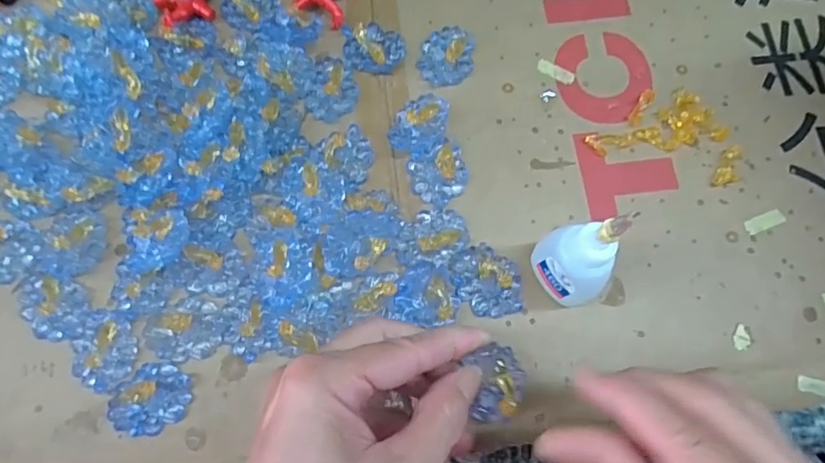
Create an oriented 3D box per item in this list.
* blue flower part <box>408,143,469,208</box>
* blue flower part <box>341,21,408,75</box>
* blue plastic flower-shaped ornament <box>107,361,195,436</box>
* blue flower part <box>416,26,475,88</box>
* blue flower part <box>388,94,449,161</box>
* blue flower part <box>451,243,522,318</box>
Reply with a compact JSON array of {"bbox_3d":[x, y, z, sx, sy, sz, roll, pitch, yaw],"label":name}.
[{"bbox_3d":[0.015,-0.029,0.280,0.030,0.007,0.029,-26,76,-6],"label":"blue flower part"},{"bbox_3d":[-0.022,-0.105,0.301,0.035,0.010,0.029,1,75,1],"label":"blue flower part"},{"bbox_3d":[-0.124,0.081,0.252,0.030,0.004,0.037,41,79,10],"label":"blue plastic flower-shaped ornament"},{"bbox_3d":[0.019,-0.100,0.298,0.031,0.012,0.035,2,75,1],"label":"blue flower part"},{"bbox_3d":[0.005,-0.057,0.285,0.028,0.012,0.036,20,76,6],"label":"blue flower part"},{"bbox_3d":[0.038,0.024,0.261,0.038,0.013,0.031,30,77,8],"label":"blue flower part"}]

